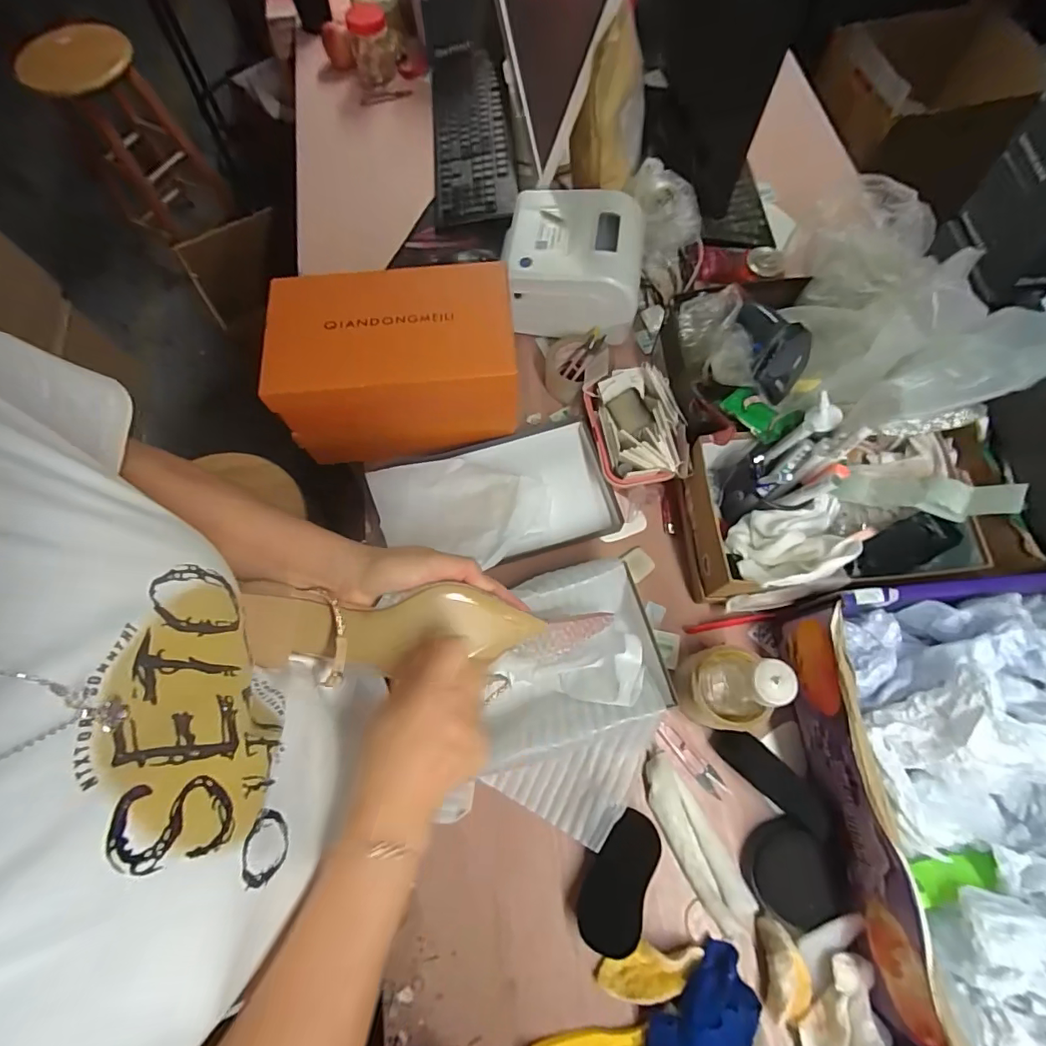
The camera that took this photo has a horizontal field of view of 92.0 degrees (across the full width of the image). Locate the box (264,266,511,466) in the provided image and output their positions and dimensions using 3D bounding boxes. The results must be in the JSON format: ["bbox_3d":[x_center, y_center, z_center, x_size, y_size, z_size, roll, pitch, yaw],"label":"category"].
[{"bbox_3d":[-0.156,-0.203,0.657,0.284,0.159,0.170,-6,70,-1],"label":"box"}]

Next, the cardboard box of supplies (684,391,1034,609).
[{"bbox_3d":[0.383,-0.016,0.603,0.337,0.131,0.203,-4,70,-1],"label":"cardboard box of supplies"}]

